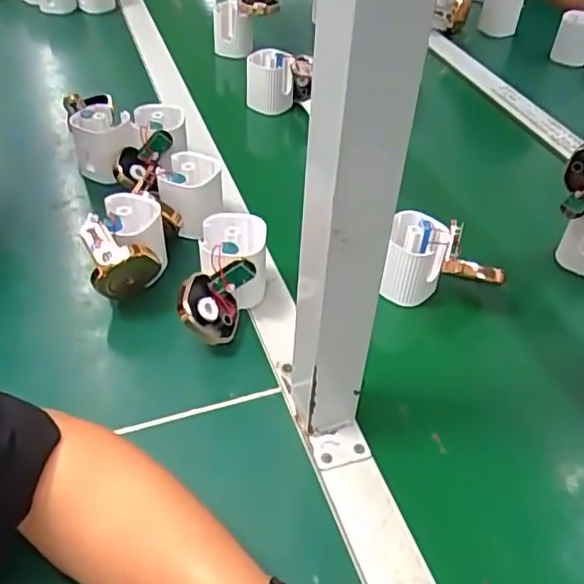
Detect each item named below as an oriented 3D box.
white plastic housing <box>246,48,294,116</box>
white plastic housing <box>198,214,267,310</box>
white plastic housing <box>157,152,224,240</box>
[{"bbox_3d":[-0.028,-0.270,0.792,0.060,0.066,0.046,2,44,-2],"label":"white plastic housing"},{"bbox_3d":[-0.048,-0.023,0.525,0.053,0.068,0.061,5,44,2],"label":"white plastic housing"},{"bbox_3d":[-0.096,-0.094,0.596,0.052,0.066,0.054,10,44,7],"label":"white plastic housing"}]

